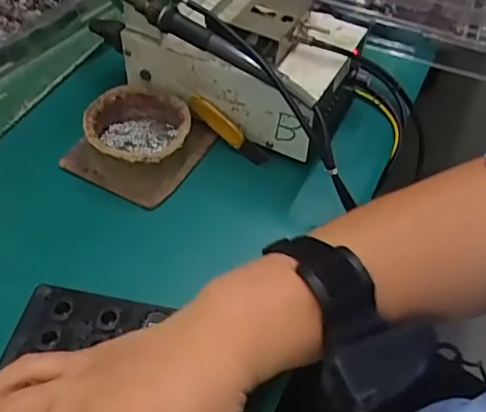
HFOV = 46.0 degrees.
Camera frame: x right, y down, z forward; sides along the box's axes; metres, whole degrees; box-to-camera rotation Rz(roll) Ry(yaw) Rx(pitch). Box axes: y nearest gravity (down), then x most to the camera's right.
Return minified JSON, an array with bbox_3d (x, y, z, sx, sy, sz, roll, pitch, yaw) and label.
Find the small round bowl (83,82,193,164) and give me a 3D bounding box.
[{"bbox_3d":[-0.085,-0.058,0.468,0.079,0.035,0.086,1,50,-1],"label":"small round bowl"}]

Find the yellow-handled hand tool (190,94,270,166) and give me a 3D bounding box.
[{"bbox_3d":[-0.012,-0.064,0.480,0.082,0.017,0.009,42,58,5],"label":"yellow-handled hand tool"}]

